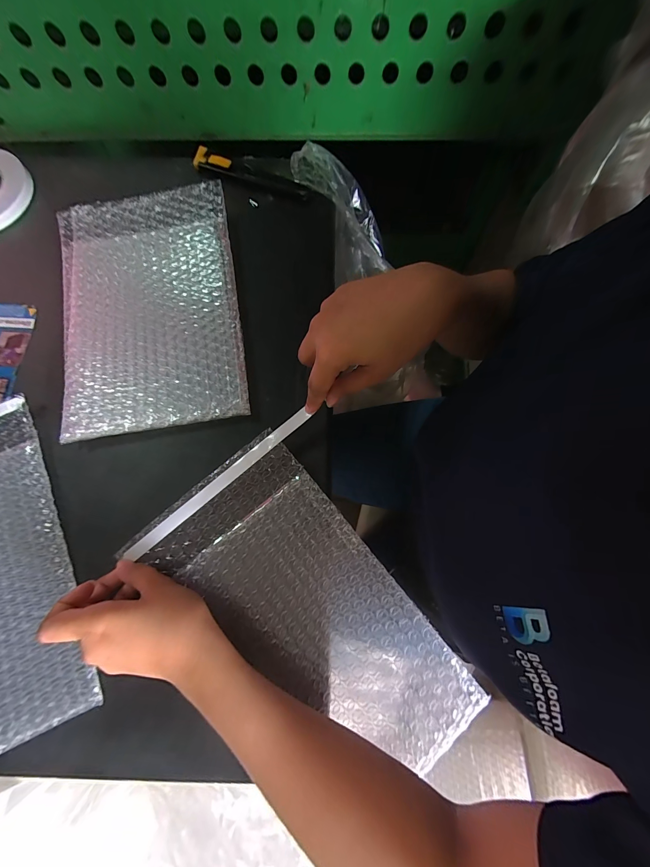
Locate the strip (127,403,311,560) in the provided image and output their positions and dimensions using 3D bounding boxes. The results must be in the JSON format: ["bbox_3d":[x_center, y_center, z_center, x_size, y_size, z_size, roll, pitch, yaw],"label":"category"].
[{"bbox_3d":[-0.099,0.047,0.293,0.209,0.008,0.013,-40,93,-3],"label":"strip"}]

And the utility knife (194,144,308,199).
[{"bbox_3d":[-0.100,-0.340,0.402,0.157,0.014,0.030,22,78,6],"label":"utility knife"}]

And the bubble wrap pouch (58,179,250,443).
[{"bbox_3d":[-0.198,-0.149,0.347,0.189,0.014,0.297,-10,77,-2],"label":"bubble wrap pouch"}]

